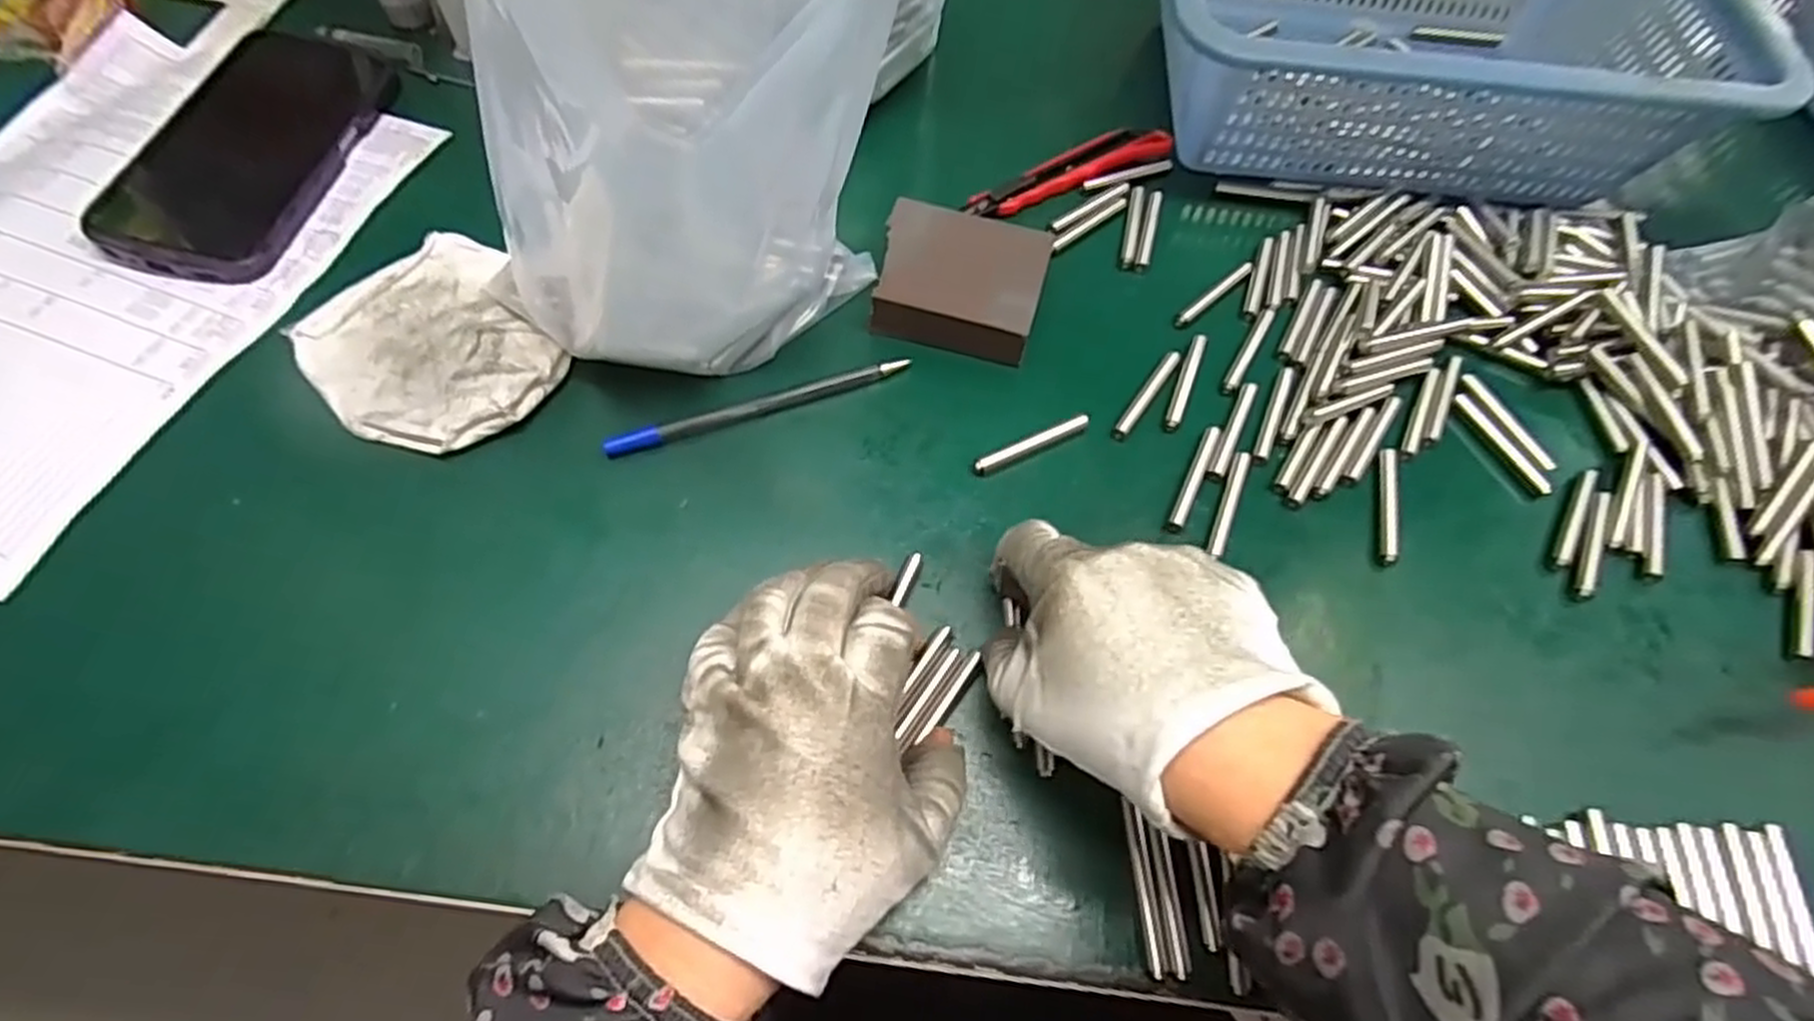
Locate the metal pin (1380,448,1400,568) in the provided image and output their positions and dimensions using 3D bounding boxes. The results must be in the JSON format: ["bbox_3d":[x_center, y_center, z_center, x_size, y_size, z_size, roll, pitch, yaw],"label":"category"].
[{"bbox_3d":[0.214,-0.003,0.354,0.007,0.004,0.059,14,64,6],"label":"metal pin"}]

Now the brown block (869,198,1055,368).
[{"bbox_3d":[0.026,-0.112,0.389,0.077,0.022,0.075,15,64,7],"label":"brown block"}]

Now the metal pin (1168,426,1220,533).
[{"bbox_3d":[0.129,-0.015,0.357,0.008,0.004,0.058,24,65,11],"label":"metal pin"}]

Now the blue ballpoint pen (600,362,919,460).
[{"bbox_3d":[-0.067,-0.050,0.367,0.140,0.009,0.011,-20,65,-11],"label":"blue ballpoint pen"}]

